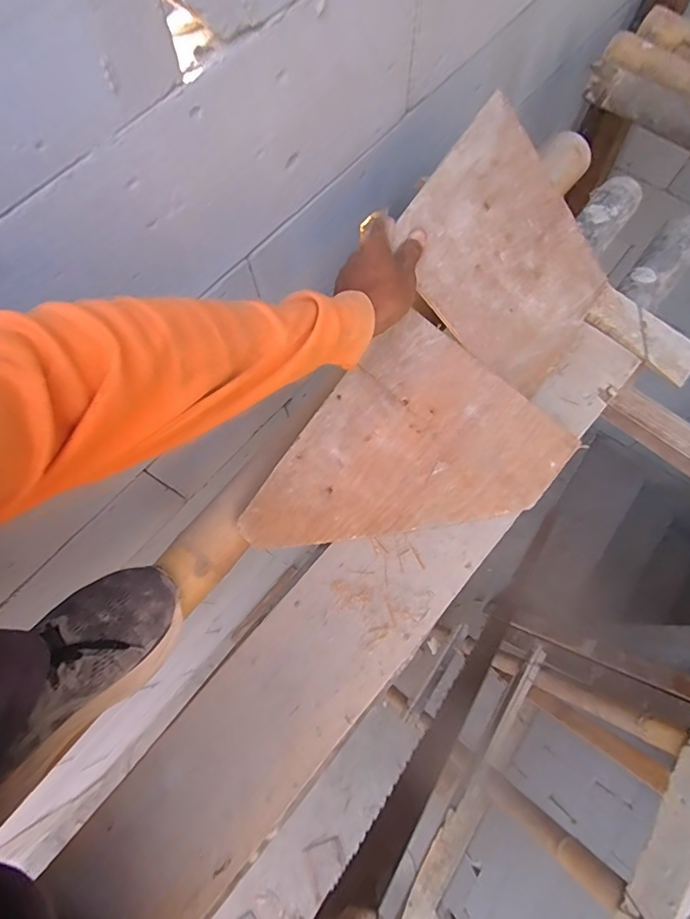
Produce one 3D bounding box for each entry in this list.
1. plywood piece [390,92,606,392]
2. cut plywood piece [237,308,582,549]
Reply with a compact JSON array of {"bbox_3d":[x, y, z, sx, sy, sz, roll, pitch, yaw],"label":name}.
[{"bbox_3d":[0.185,-0.214,0.521,0.259,0.007,0.212,40,80,-26],"label":"plywood piece"},{"bbox_3d":[0.072,0.022,0.516,0.246,0.009,0.291,36,91,-5],"label":"cut plywood piece"}]

